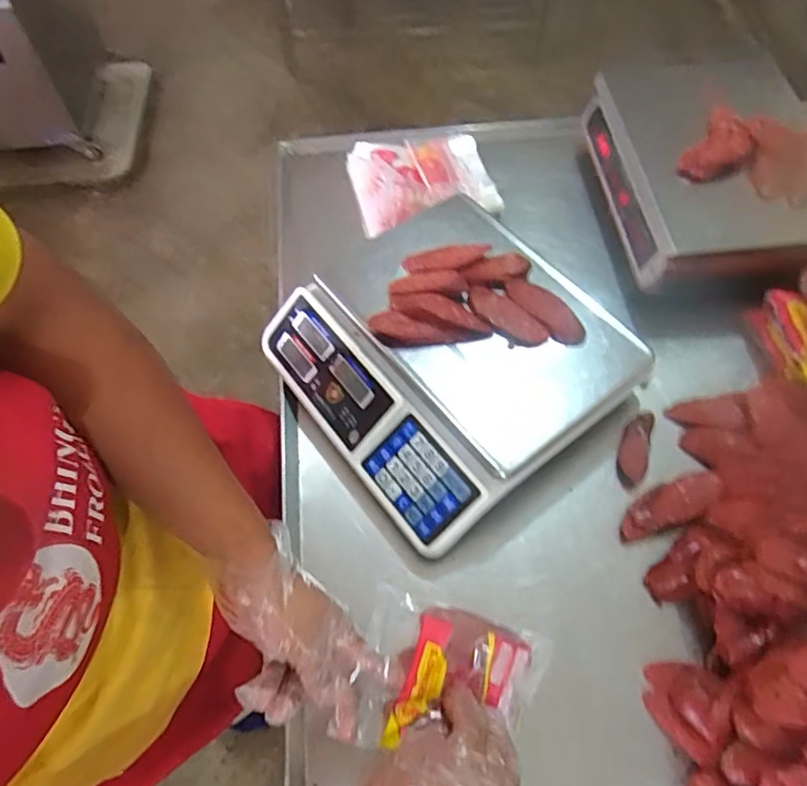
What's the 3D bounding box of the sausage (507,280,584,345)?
[{"bbox_3d":[0.157,-0.090,0.636,0.036,0.021,0.101,-39,66,-19],"label":"sausage"}]

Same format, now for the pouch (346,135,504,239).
[{"bbox_3d":[0.027,-0.306,0.841,0.201,0.065,0.177,-12,60,-6],"label":"pouch"}]

